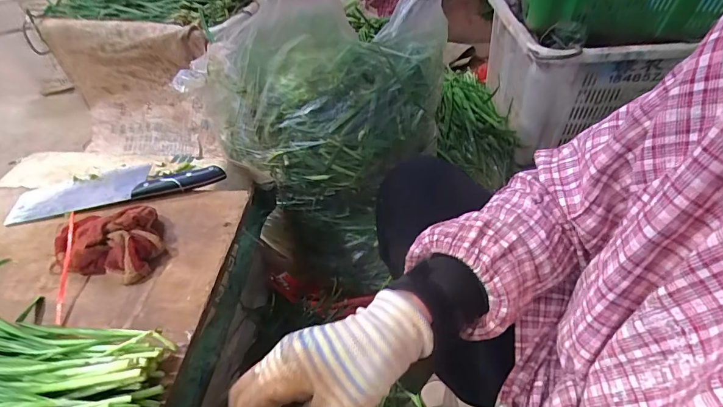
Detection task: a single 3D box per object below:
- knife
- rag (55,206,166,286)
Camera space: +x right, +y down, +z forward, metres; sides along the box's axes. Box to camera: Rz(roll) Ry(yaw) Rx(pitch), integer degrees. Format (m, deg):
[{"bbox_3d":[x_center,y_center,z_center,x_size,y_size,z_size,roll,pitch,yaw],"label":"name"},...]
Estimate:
[{"bbox_3d":[-0.343,-0.032,0.560,0.284,0.031,0.085,-13,45,-8],"label":"knife"},{"bbox_3d":[-0.297,0.035,0.470,0.134,0.044,0.099,8,46,13],"label":"rag"}]

